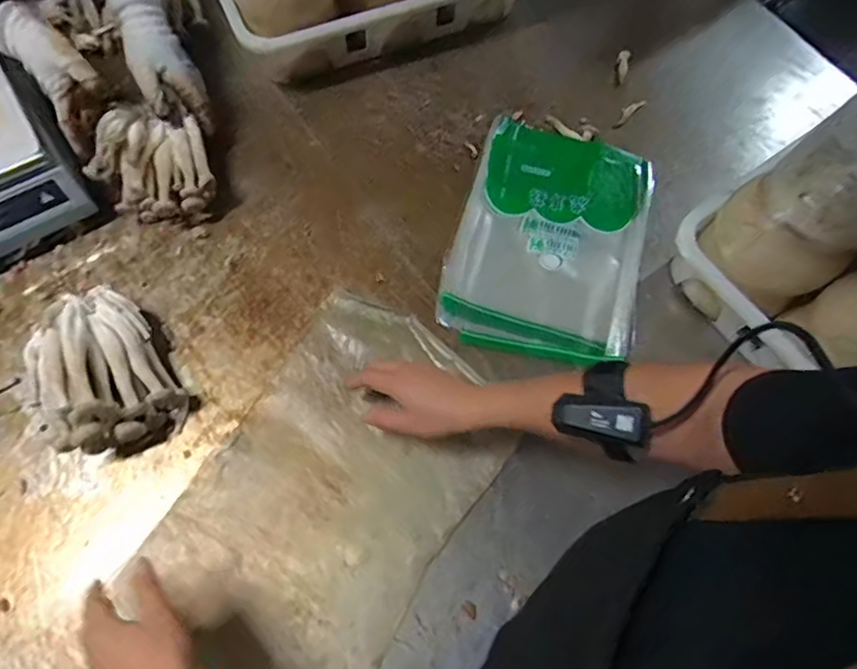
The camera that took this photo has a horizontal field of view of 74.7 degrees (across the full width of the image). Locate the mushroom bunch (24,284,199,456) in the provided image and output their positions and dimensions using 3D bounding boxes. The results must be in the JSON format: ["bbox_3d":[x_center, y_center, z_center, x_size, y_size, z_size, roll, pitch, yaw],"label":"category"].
[{"bbox_3d":[-0.354,0.039,0.599,0.124,0.094,0.162,-32,74,-12],"label":"mushroom bunch"}]

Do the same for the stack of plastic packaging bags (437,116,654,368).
[{"bbox_3d":[0.158,-0.127,0.719,0.234,0.017,0.325,15,70,4],"label":"stack of plastic packaging bags"}]

